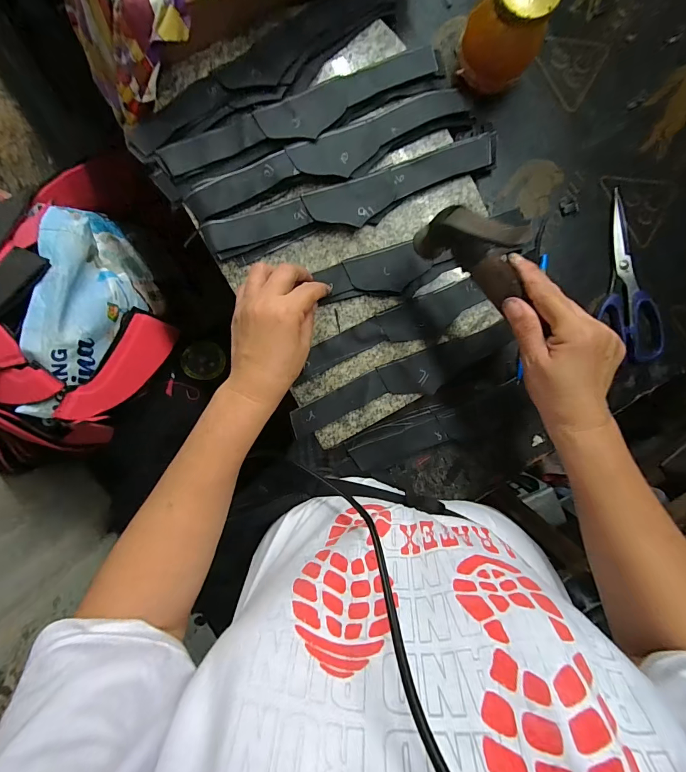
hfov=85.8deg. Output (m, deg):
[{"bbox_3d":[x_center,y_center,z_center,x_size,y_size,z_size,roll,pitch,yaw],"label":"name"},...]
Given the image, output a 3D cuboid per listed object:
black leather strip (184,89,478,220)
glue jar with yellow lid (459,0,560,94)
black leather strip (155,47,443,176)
[{"bbox_3d":[-0.010,-0.226,0.363,0.293,0.014,0.043,-24,95,-1],"label":"black leather strip"},{"bbox_3d":[0.151,-0.331,0.350,0.071,0.094,0.064,29,92,-9],"label":"glue jar with yellow lid"},{"bbox_3d":[-0.036,-0.259,0.357,0.279,0.008,0.045,-23,87,-2],"label":"black leather strip"}]

